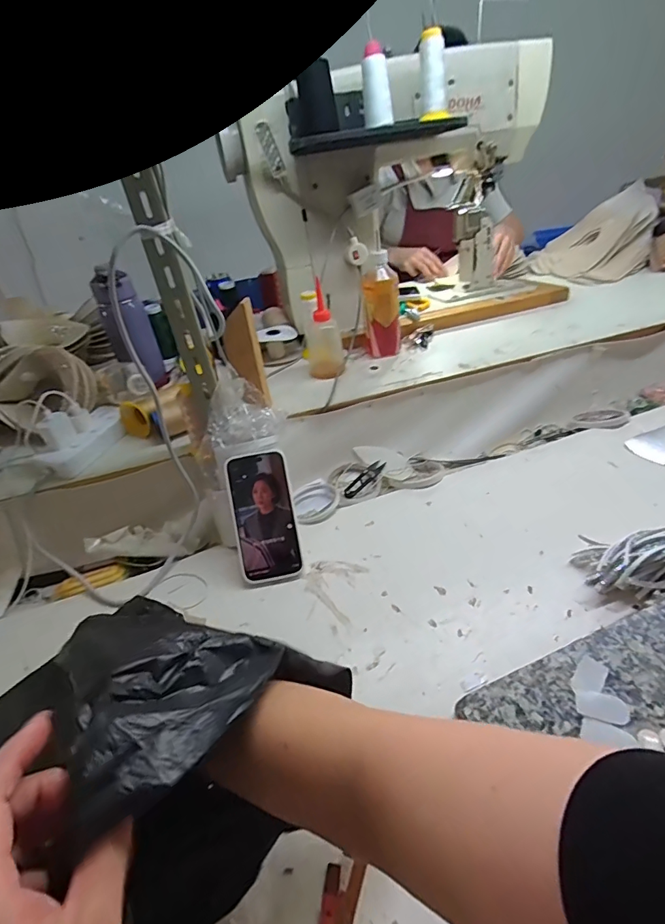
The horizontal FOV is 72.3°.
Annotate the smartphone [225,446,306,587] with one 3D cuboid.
[{"bbox_3d":[-0.089,0.071,0.596,0.080,0.166,0.011,-11,-3,-5],"label":"smartphone"}]

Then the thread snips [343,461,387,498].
[{"bbox_3d":[0.051,0.029,0.745,0.023,0.015,0.106,22,45,33],"label":"thread snips"}]

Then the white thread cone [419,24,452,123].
[{"bbox_3d":[0.165,-0.614,0.725,0.051,0.112,0.044,-1,38,8],"label":"white thread cone"}]

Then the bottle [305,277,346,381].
[{"bbox_3d":[-0.014,-0.228,0.809,0.064,0.140,0.065,-8,38,-1],"label":"bottle"}]

